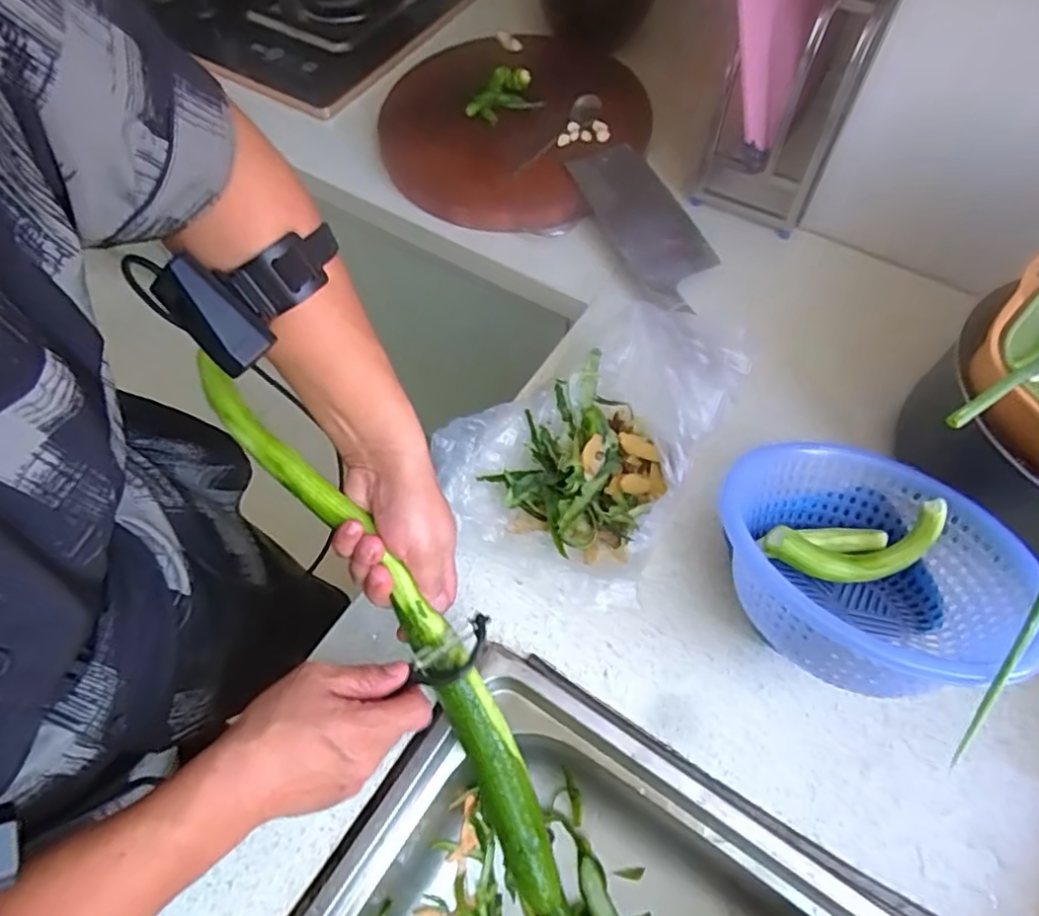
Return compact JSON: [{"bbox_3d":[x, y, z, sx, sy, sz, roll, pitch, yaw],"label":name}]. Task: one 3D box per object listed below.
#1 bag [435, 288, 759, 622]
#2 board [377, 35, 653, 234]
[{"bbox_3d":[0.055,-0.019,0.552,0.193,0.087,0.253,25,66,15],"label":"bag"},{"bbox_3d":[-0.011,-0.412,0.768,0.323,0.034,0.303,-2,70,7],"label":"board"}]

